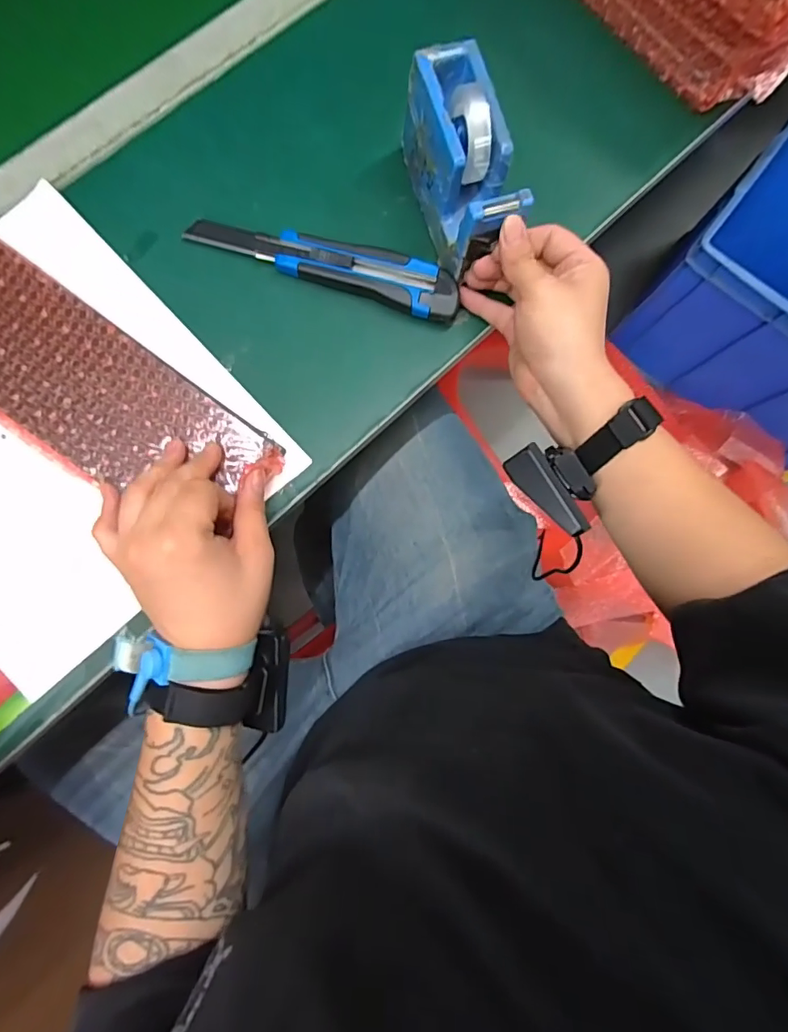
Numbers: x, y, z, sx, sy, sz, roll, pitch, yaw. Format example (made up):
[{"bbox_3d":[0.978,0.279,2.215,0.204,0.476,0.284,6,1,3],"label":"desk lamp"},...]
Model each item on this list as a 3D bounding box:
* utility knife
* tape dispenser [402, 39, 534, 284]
[{"bbox_3d":[-0.051,-0.197,0.384,0.208,0.016,0.039,17,82,-2],"label":"utility knife"},{"bbox_3d":[0.049,-0.253,0.364,0.049,0.079,0.131,-19,84,-6],"label":"tape dispenser"}]

